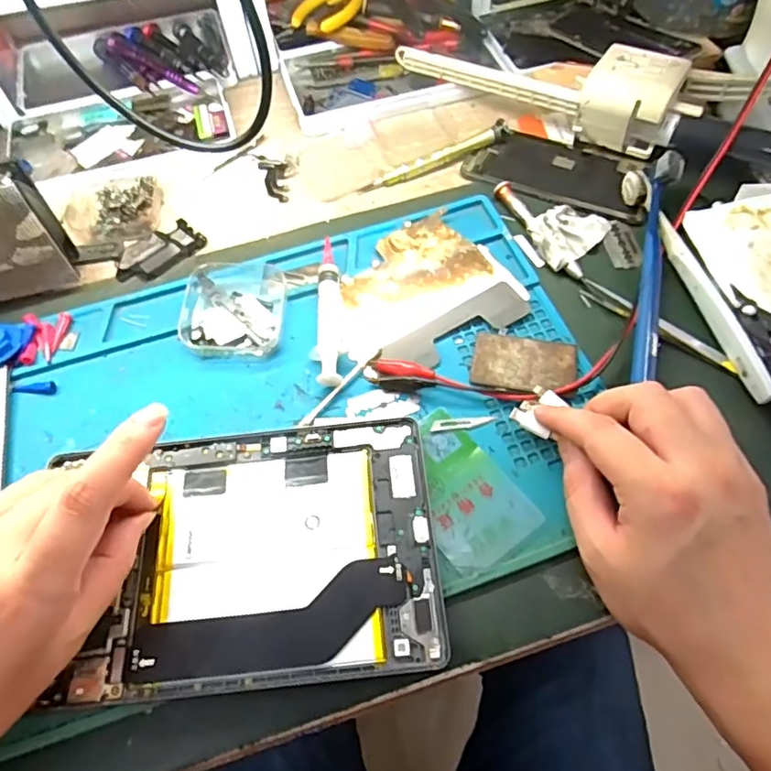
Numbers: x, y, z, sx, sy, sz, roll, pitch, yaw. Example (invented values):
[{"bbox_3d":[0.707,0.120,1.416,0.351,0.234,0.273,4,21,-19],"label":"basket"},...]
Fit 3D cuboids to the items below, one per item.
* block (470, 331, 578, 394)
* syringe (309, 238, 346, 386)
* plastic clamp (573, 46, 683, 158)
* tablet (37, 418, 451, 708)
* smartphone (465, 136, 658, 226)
[{"bbox_3d":[0.083,-0.013,0.341,0.060,0.004,0.039,9,61,8],"label":"block"},{"bbox_3d":[-0.038,-0.047,0.363,0.021,0.013,0.108,-7,60,-1],"label":"syringe"},{"bbox_3d":[0.188,-0.208,0.423,0.079,0.051,0.065,22,63,15],"label":"plastic clamp"},{"bbox_3d":[-0.062,0.083,0.290,0.171,0.004,0.125,-6,60,-1],"label":"tablet"},{"bbox_3d":[0.127,-0.159,0.428,0.131,0.010,0.071,19,63,13],"label":"smartphone"}]

